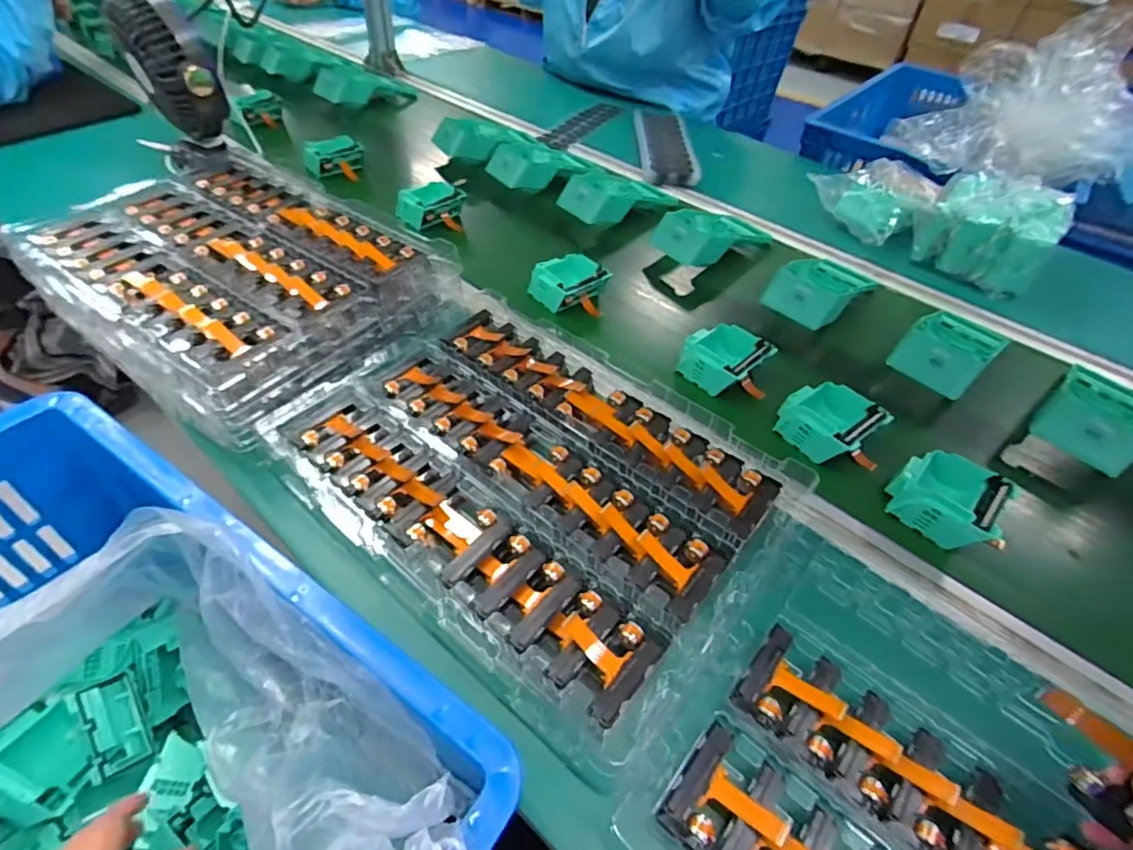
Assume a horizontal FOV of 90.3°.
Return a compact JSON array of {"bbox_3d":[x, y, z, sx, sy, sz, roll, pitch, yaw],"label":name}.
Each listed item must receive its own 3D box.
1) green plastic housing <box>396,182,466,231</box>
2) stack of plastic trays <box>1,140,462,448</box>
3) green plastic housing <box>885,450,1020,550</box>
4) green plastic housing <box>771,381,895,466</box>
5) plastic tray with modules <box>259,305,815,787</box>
[{"bbox_3d":[-0.192,-0.310,0.797,0.089,0.048,0.056,-26,54,-26],"label":"green plastic housing"},{"bbox_3d":[-0.353,-0.176,0.595,0.416,0.053,0.299,31,52,22],"label":"stack of plastic trays"},{"bbox_3d":[0.326,0.062,0.481,0.080,0.036,0.071,36,54,25],"label":"green plastic housing"},{"bbox_3d":[0.250,-0.006,0.536,0.078,0.035,0.077,-29,55,-27],"label":"green plastic housing"},{"bbox_3d":[-0.031,0.029,0.463,0.375,0.030,0.286,32,53,23],"label":"plastic tray with modules"}]

